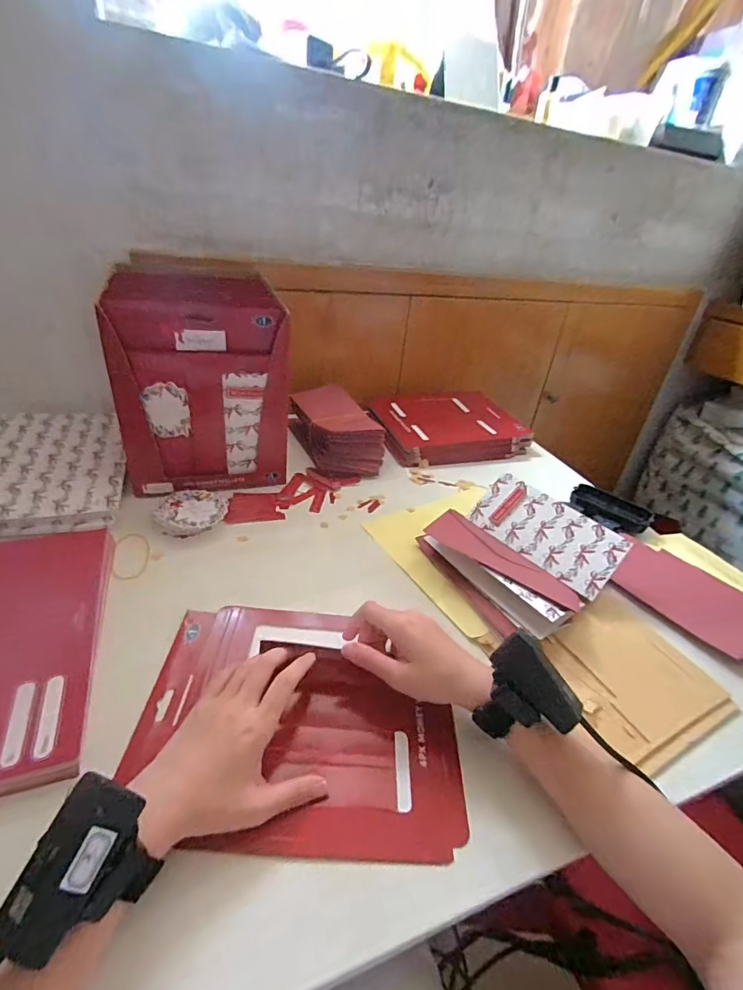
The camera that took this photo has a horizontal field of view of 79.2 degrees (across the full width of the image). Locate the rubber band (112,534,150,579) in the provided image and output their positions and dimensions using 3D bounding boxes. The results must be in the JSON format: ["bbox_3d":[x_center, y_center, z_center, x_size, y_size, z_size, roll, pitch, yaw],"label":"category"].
[{"bbox_3d":[-0.269,0.068,0.504,0.037,0.005,0.079,-8,35,-22],"label":"rubber band"}]

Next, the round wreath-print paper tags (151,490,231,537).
[{"bbox_3d":[-0.223,0.025,0.557,0.081,0.028,0.075,5,33,-3],"label":"round wreath-print paper tags"}]

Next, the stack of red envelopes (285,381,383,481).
[{"bbox_3d":[-0.068,-0.110,0.753,0.102,0.074,0.216,-11,37,-26],"label":"stack of red envelopes"}]

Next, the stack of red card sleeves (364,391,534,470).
[{"bbox_3d":[0.134,-0.138,0.853,0.270,0.043,0.238,-7,35,-21],"label":"stack of red card sleeves"}]

